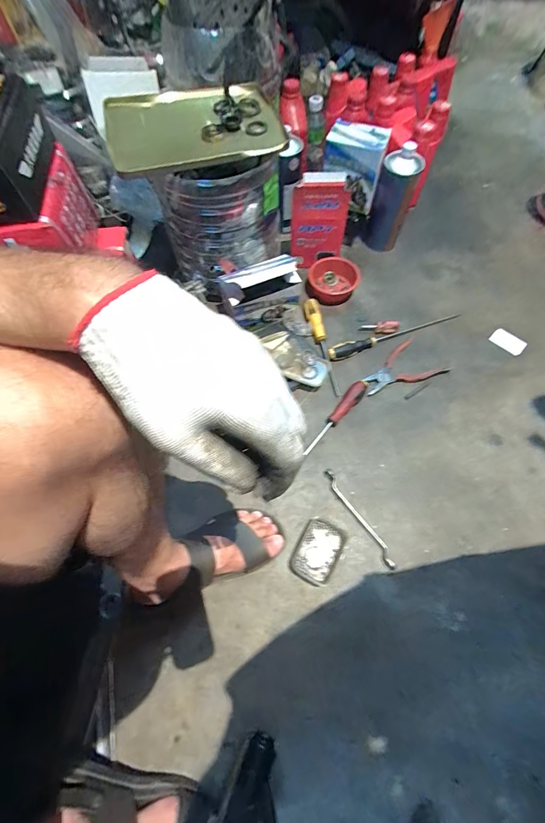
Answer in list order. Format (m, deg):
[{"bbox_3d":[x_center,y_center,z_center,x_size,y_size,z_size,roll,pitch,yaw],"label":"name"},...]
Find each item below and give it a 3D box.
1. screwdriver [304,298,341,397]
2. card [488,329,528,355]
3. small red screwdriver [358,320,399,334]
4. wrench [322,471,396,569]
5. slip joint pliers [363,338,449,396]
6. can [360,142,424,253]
[{"bbox_3d":[0.105,-0.150,0.731,0.040,0.028,0.237,-7,66,-4],"label":"screwdriver"},{"bbox_3d":[0.536,-0.159,0.755,0.072,0.004,0.047,40,71,16],"label":"card"},{"bbox_3d":[0.242,-0.192,0.754,0.087,0.022,0.021,4,66,1],"label":"small red screwdriver"},{"bbox_3d":[0.152,0.185,0.588,0.020,0.018,0.193,-31,69,-13],"label":"wrench"},{"bbox_3d":[0.274,-0.102,0.725,0.185,0.007,0.100,-17,67,-8],"label":"slip joint pliers"},{"bbox_3d":[0.280,-0.496,0.790,0.086,0.209,0.086,0,66,0],"label":"can"}]

